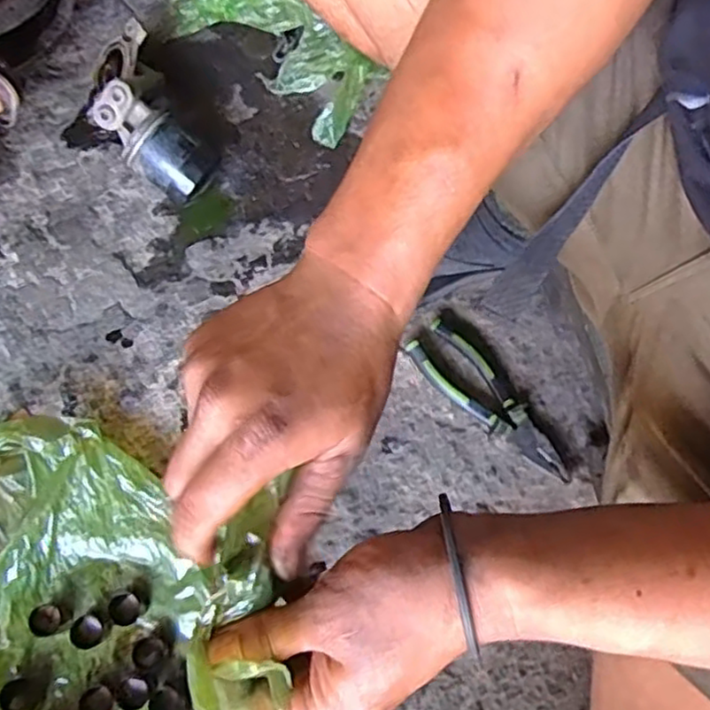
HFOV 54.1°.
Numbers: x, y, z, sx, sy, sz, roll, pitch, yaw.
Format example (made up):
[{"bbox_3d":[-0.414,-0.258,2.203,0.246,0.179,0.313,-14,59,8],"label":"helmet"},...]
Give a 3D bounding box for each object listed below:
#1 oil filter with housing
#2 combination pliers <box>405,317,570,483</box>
[{"bbox_3d":[-0.210,-0.236,0.702,0.086,0.094,0.188,-31,76,-9],"label":"oil filter with housing"},{"bbox_3d":[0.128,0.046,0.656,0.055,0.025,0.185,-43,78,-12],"label":"combination pliers"}]

